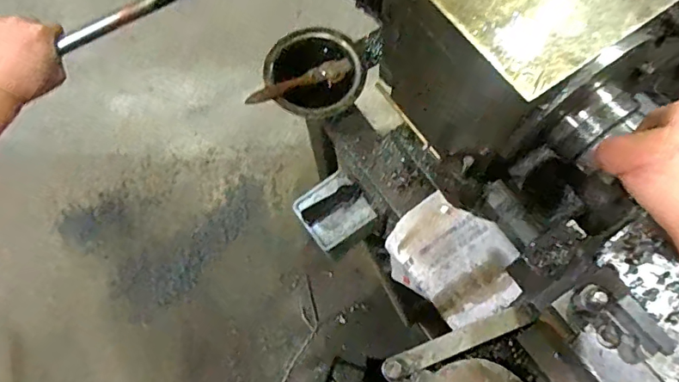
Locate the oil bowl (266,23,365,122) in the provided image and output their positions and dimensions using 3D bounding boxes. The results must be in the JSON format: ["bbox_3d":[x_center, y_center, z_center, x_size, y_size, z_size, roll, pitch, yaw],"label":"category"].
[{"bbox_3d":[-0.033,-0.155,0.650,0.129,0.044,0.124,-1,71,2],"label":"oil bowl"}]

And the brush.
[{"bbox_3d":[-0.050,-0.144,0.642,0.153,0.023,0.028,-25,71,-21],"label":"brush"}]

